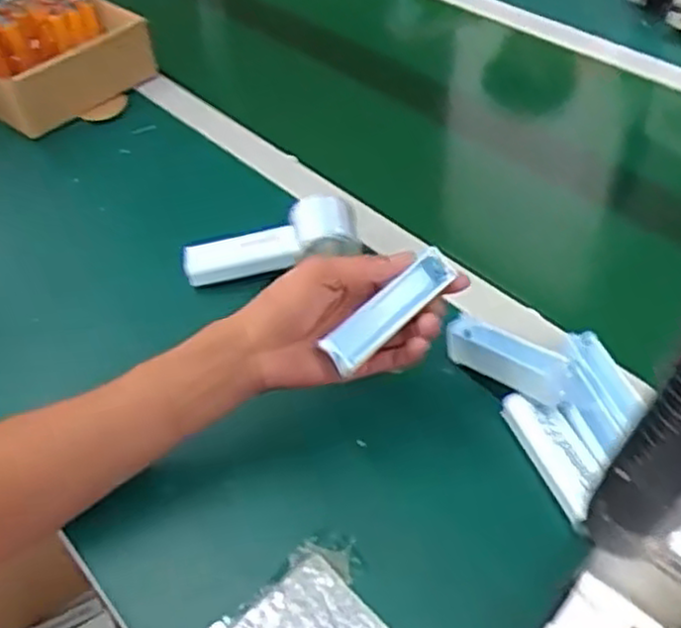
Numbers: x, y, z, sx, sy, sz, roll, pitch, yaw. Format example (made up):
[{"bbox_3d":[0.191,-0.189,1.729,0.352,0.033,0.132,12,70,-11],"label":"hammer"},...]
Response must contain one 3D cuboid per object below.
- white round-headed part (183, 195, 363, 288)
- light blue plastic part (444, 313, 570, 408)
[{"bbox_3d":[-0.062,-0.063,0.651,0.149,0.042,0.054,-17,45,10],"label":"white round-headed part"},{"bbox_3d":[0.125,0.033,0.543,0.029,0.035,0.103,-33,35,-23],"label":"light blue plastic part"}]

